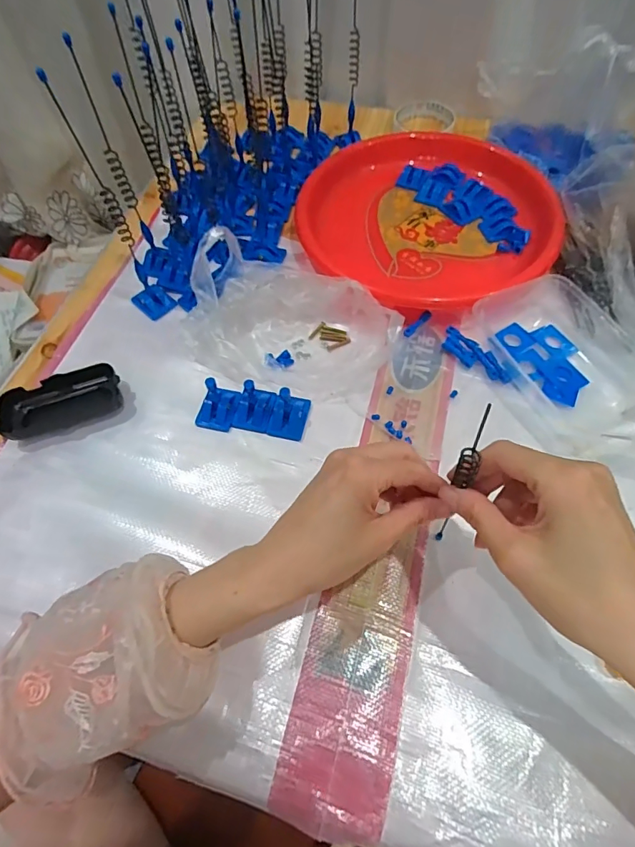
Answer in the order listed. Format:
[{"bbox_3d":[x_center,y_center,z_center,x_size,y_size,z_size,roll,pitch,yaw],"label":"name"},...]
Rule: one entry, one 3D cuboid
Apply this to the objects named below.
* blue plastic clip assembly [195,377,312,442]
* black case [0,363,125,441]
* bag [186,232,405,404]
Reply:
[{"bbox_3d":[-0.061,-0.016,0.427,0.100,0.045,0.040,7,61,7],"label":"blue plastic clip assembly"},{"bbox_3d":[-0.244,-0.022,0.444,0.107,0.028,0.050,-20,61,-8],"label":"black case"},{"bbox_3d":[-0.025,-0.104,0.447,0.197,0.086,0.132,18,63,13],"label":"bag"}]

